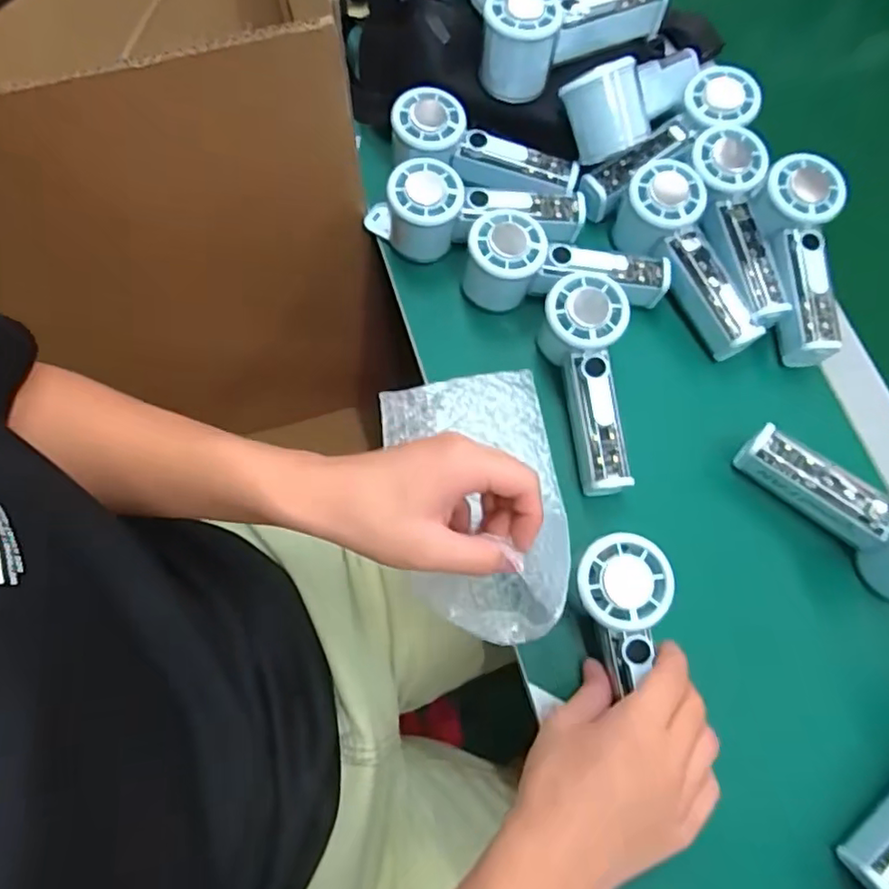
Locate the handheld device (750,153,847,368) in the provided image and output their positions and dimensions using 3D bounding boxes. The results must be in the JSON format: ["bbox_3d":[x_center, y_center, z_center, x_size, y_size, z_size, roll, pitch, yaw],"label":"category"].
[{"bbox_3d":[0.272,-0.140,0.458,0.058,0.034,0.153,-1,86,-1],"label":"handheld device"}]

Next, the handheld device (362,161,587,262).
[{"bbox_3d":[0.022,-0.181,0.485,0.174,0.069,0.050,5,72,0],"label":"handheld device"}]

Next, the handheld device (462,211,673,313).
[{"bbox_3d":[0.094,-0.137,0.469,0.155,0.061,0.052,1,72,-1],"label":"handheld device"}]

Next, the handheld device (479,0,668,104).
[{"bbox_3d":[0.100,-0.330,0.476,0.152,0.064,0.052,-28,75,-9],"label":"handheld device"}]

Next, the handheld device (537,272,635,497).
[{"bbox_3d":[0.105,-0.042,0.443,0.054,0.057,0.153,-6,86,-3],"label":"handheld device"}]

